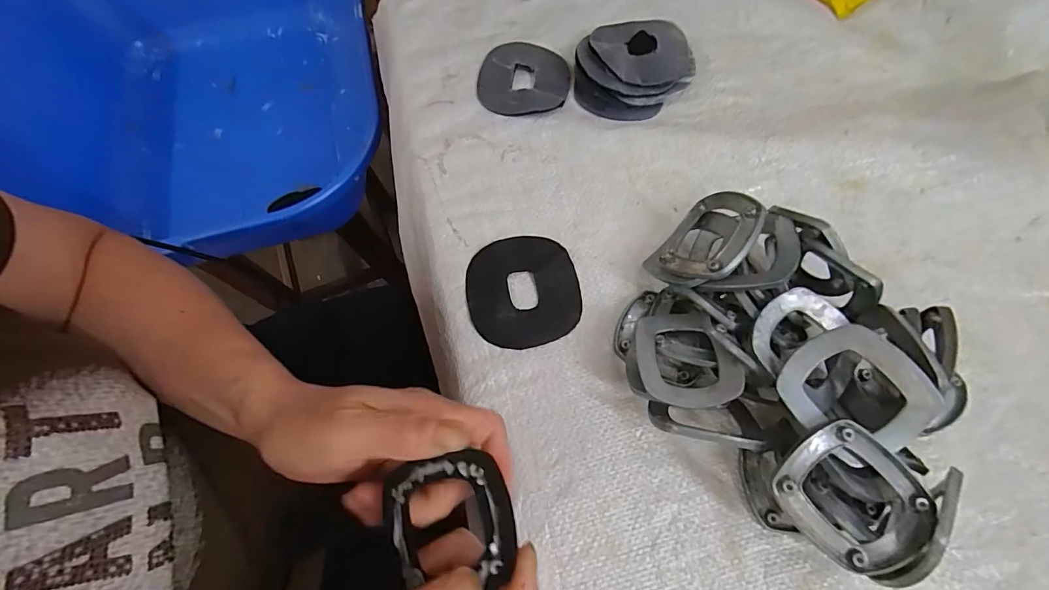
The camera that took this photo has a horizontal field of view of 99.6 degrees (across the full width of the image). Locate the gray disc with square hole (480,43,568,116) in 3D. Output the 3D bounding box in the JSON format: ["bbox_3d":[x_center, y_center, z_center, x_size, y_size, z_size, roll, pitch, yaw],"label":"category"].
[{"bbox_3d":[0.000,-0.185,0.379,0.075,0.005,0.080,11,69,6],"label":"gray disc with square hole"}]

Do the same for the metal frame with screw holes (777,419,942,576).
[{"bbox_3d":[0.157,0.094,0.210,0.055,0.016,0.062,-41,72,-14],"label":"metal frame with screw holes"}]

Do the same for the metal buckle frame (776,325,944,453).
[{"bbox_3d":[0.166,0.049,0.223,0.059,0.004,0.062,-42,75,6],"label":"metal buckle frame"}]

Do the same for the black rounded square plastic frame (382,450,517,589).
[{"bbox_3d":[-0.033,0.100,0.195,0.056,0.014,0.053,-7,68,-1],"label":"black rounded square plastic frame"}]

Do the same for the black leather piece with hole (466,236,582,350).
[{"bbox_3d":[-0.001,-0.004,0.308,0.076,0.005,0.079,-12,68,-3],"label":"black leather piece with hole"}]

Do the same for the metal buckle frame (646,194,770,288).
[{"bbox_3d":[0.114,-0.034,0.284,0.067,0.015,0.066,-50,30,-1],"label":"metal buckle frame"}]

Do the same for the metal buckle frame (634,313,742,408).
[{"bbox_3d":[0.094,0.036,0.258,0.054,0.010,0.060,-6,52,8],"label":"metal buckle frame"}]

